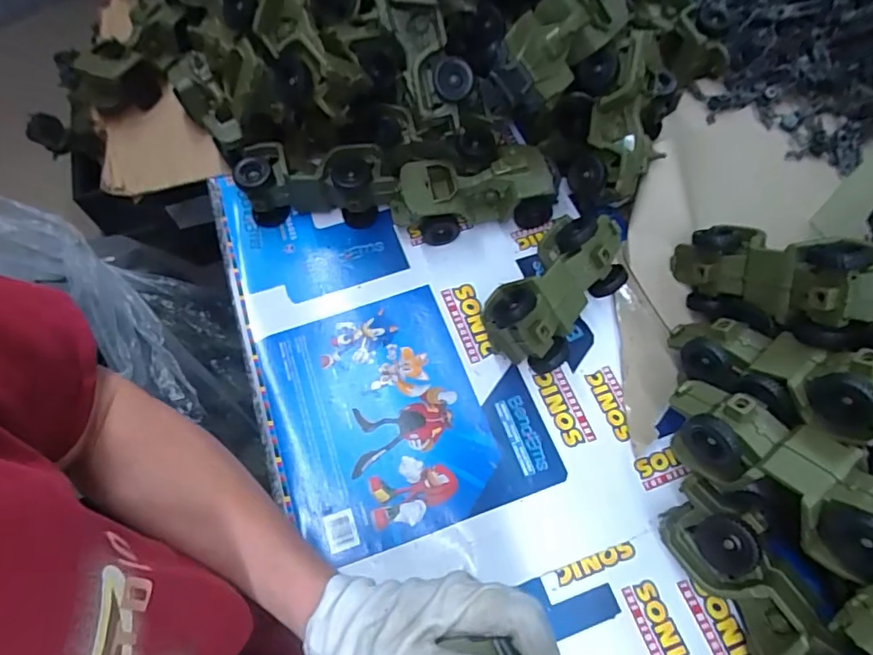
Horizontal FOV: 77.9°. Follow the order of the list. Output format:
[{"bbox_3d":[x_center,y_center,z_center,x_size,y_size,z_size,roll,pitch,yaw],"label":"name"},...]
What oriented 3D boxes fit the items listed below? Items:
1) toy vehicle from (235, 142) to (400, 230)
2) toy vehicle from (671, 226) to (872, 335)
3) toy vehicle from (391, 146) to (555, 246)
[{"bbox_3d":[-0.140,-0.172,0.657,0.182,0.082,0.065,-1,63,2],"label":"toy vehicle"},{"bbox_3d":[0.310,-0.049,0.519,0.077,0.077,0.192,-42,30,-17],"label":"toy vehicle"},{"bbox_3d":[0.043,-0.156,0.640,0.188,0.079,0.078,-6,63,-1],"label":"toy vehicle"}]

